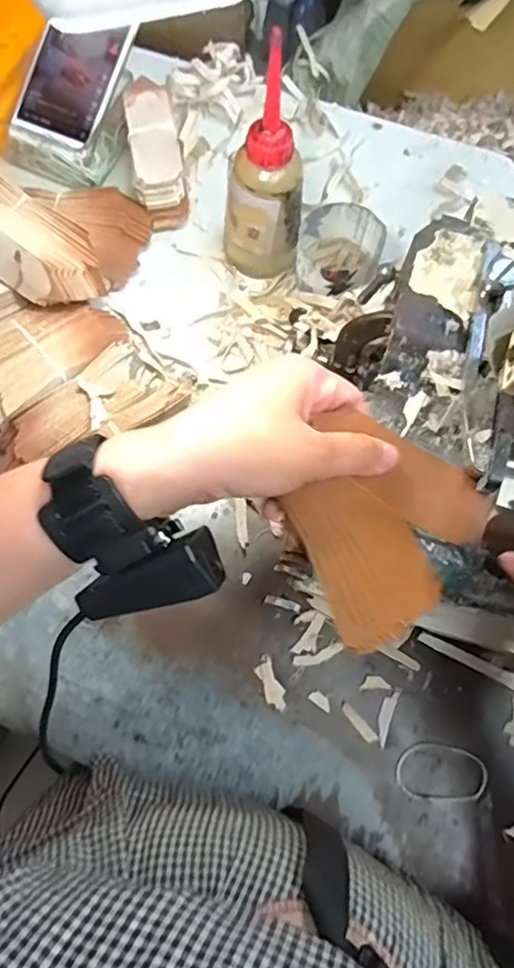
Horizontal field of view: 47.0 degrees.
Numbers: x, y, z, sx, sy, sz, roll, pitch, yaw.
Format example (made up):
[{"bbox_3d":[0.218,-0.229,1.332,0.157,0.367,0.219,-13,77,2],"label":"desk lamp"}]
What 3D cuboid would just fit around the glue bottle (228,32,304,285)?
[{"bbox_3d":[0.008,-0.225,0.437,0.055,0.173,0.046,28,74,8],"label":"glue bottle"}]

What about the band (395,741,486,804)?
[{"bbox_3d":[0.126,0.196,0.402,0.062,0.004,0.035,7,72,1],"label":"band"}]

